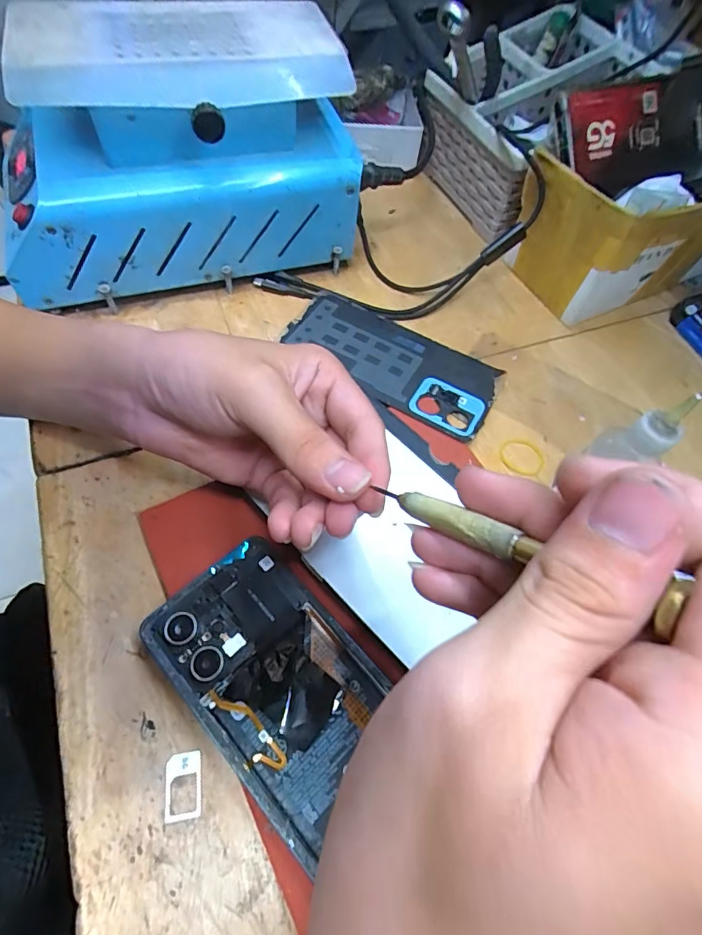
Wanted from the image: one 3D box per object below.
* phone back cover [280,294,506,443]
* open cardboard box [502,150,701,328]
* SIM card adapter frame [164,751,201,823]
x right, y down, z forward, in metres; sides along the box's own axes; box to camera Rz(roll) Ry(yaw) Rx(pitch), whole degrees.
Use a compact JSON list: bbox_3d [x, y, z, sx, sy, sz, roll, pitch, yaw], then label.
[{"bbox_3d":[0.028,-0.078,0.331,0.154,0.007,0.072,28,64,10],"label":"phone back cover"},{"bbox_3d":[0.221,-0.192,0.359,0.181,0.093,0.102,-24,66,-16],"label":"open cardboard box"},{"bbox_3d":[-0.076,0.144,0.207,0.016,0.004,0.026,-4,62,-9],"label":"SIM card adapter frame"}]

